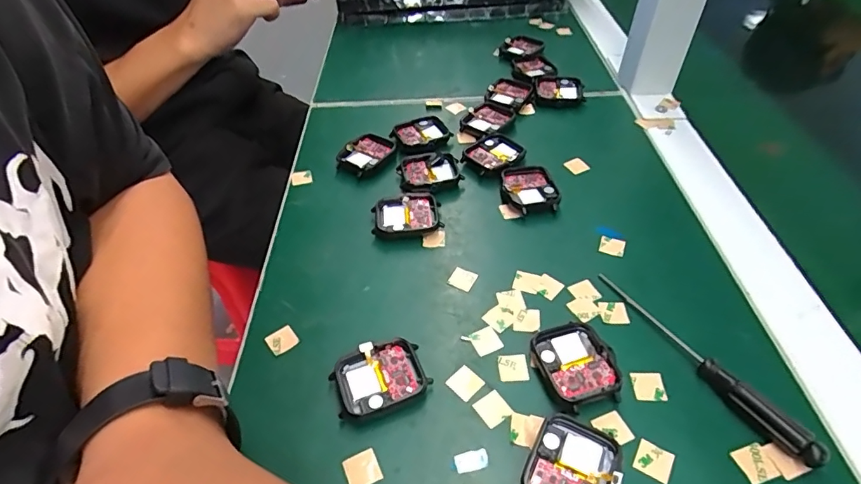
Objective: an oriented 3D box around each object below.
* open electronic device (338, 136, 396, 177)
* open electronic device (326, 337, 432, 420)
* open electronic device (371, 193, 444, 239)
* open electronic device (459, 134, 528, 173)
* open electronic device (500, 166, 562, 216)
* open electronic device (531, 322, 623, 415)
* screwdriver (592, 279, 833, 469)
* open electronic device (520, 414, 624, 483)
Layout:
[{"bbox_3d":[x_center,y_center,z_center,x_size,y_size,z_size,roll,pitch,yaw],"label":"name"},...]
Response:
[{"bbox_3d":[-0.053,-0.071,0.390,0.036,0.012,0.043,29,54,27],"label":"open electronic device"},{"bbox_3d":[-0.027,0.072,0.251,0.046,0.012,0.037,-19,48,-15],"label":"open electronic device"},{"bbox_3d":[-0.017,-0.017,0.338,0.047,0.011,0.036,-5,46,-2],"label":"open electronic device"},{"bbox_3d":[0.050,-0.071,0.383,0.041,0.009,0.041,33,56,30],"label":"open electronic device"},{"bbox_3d":[0.072,-0.038,0.352,0.039,0.013,0.044,-5,46,-2],"label":"open electronic device"},{"bbox_3d":[0.076,0.065,0.253,0.037,0.008,0.046,-14,47,-10],"label":"open electronic device"},{"bbox_3d":[0.138,0.059,0.251,0.011,0.016,0.130,-25,50,-20],"label":"screwdriver"},{"bbox_3d":[0.064,0.103,0.216,0.037,0.012,0.044,21,51,22],"label":"open electronic device"}]

